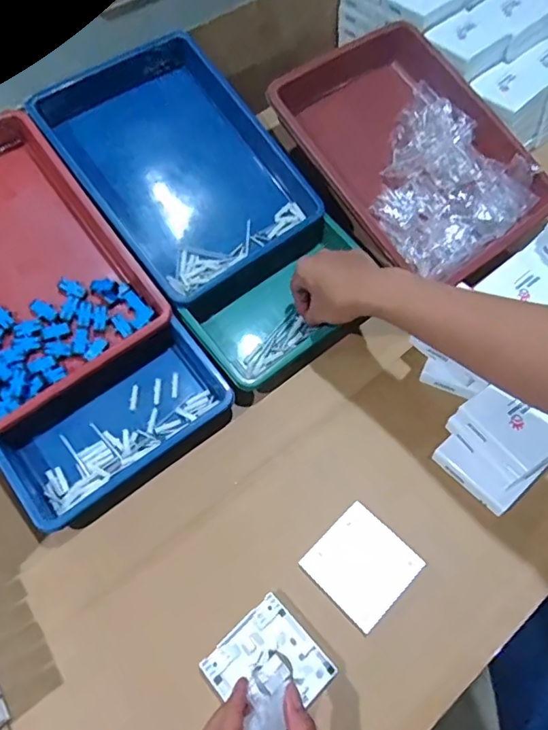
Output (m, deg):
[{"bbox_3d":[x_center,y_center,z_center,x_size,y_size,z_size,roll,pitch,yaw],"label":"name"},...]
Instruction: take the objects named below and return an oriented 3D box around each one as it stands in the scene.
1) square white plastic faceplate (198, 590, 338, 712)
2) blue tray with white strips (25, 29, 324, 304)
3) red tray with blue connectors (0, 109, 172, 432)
[{"bbox_3d":[-0.005,0.266,0.444,0.087,0.008,0.085,-38,63,-18],"label":"square white plastic faceplate"},{"bbox_3d":[-0.117,-0.255,0.633,0.237,0.064,0.309,-36,87,-13],"label":"blue tray with white strips"},{"bbox_3d":[-0.303,-0.116,0.564,0.236,0.062,0.321,-36,83,-19],"label":"red tray with blue connectors"}]

